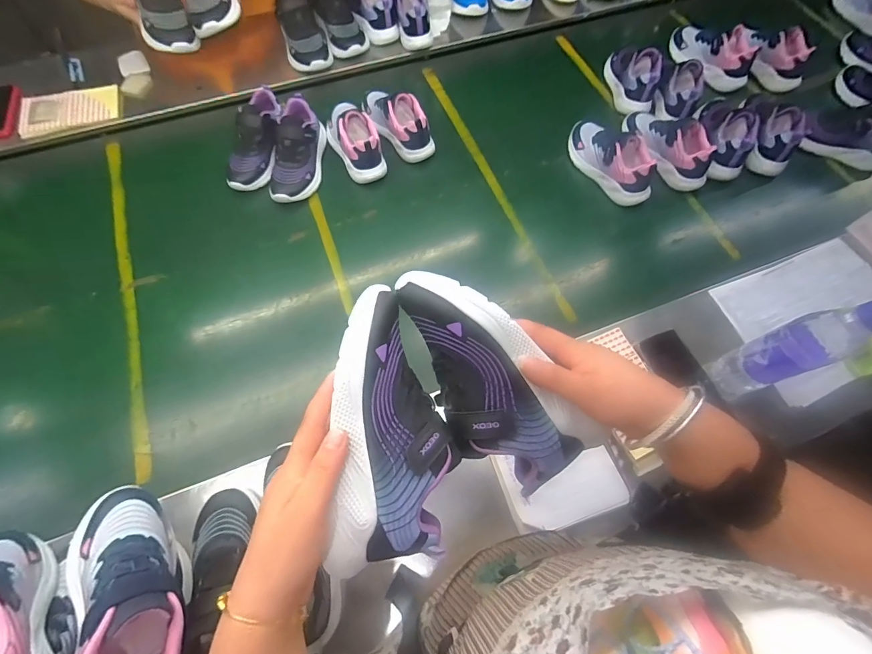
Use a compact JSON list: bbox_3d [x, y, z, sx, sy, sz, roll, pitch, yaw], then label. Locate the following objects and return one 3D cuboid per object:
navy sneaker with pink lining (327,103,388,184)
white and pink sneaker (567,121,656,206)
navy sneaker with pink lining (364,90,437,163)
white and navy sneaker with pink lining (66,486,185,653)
[{"bbox_3d":[-0.161,-0.371,0.802,0.076,0.087,0.166,-27,69,-13],"label":"navy sneaker with pink lining"},{"bbox_3d":[0.337,-0.334,0.799,0.083,0.076,0.214,-35,71,-16],"label":"white and pink sneaker"},{"bbox_3d":[-0.077,-0.419,0.823,0.076,0.087,0.179,-30,70,-14],"label":"navy sneaker with pink lining"},{"bbox_3d":[-0.310,0.276,0.419,0.109,0.113,0.246,-21,54,-11],"label":"white and navy sneaker with pink lining"}]

